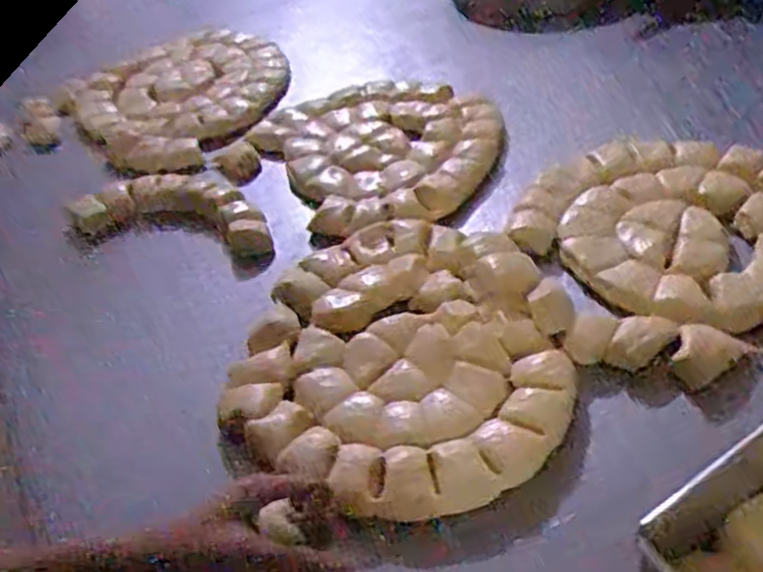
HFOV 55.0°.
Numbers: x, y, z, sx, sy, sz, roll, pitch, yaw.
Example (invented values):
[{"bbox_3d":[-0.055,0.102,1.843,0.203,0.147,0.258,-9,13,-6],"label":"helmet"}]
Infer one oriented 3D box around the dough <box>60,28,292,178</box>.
[{"bbox_3d":[-0.310,-0.264,1.030,0.344,0.060,0.281,14,46,27],"label":"dough"}]

